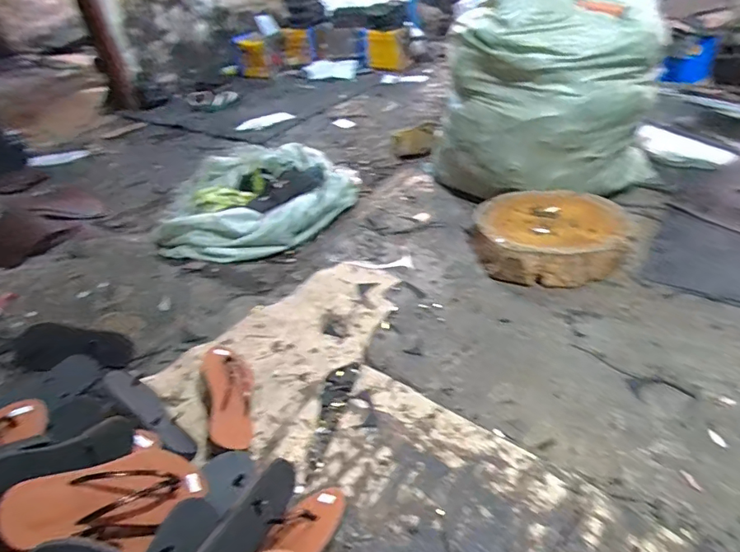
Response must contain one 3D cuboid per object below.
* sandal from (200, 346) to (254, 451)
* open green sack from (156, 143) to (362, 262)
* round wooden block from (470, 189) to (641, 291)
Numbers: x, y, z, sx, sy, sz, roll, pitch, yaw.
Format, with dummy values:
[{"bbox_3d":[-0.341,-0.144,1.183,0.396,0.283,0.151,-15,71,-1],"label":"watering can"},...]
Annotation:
[{"bbox_3d":[-0.257,0.200,0.870,0.087,0.057,0.245,-15,35,-16],"label":"sandal"},{"bbox_3d":[-0.340,-0.244,1.486,0.610,0.204,0.506,-5,34,-2],"label":"open green sack"},{"bbox_3d":[0.449,-0.111,1.226,0.351,0.093,0.349,-2,34,2],"label":"round wooden block"}]

